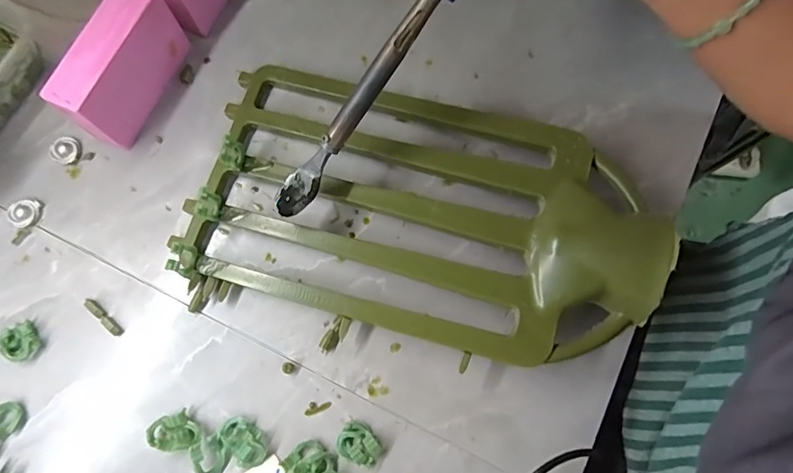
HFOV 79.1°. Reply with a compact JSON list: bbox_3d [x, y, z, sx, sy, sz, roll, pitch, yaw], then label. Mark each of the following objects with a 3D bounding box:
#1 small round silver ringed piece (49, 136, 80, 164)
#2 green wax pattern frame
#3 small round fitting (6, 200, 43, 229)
[{"bbox_3d":[-0.266,-0.070,0.386,0.019,0.008,0.022,32,77,7],"label":"small round silver ringed piece"},{"bbox_3d":[0.013,-0.023,0.349,0.326,0.072,0.184,16,76,3],"label":"green wax pattern frame"},{"bbox_3d":[-0.289,-0.017,0.373,0.023,0.008,0.021,0,76,-1],"label":"small round fitting"}]

